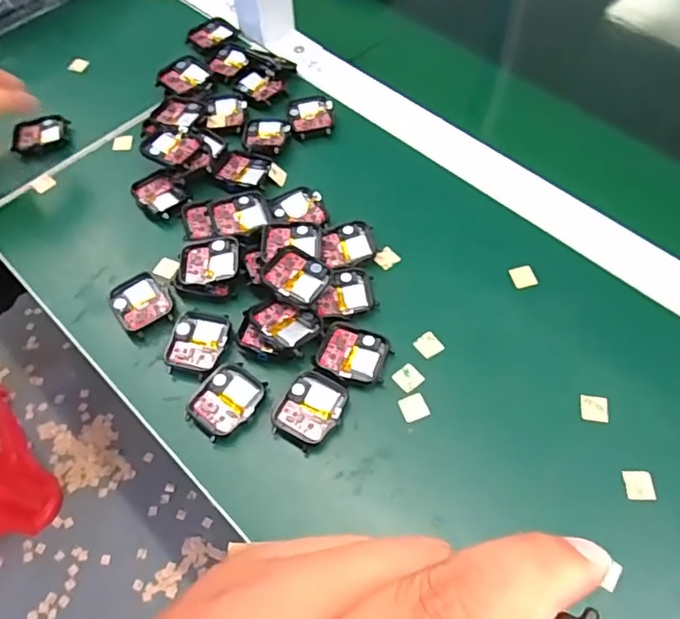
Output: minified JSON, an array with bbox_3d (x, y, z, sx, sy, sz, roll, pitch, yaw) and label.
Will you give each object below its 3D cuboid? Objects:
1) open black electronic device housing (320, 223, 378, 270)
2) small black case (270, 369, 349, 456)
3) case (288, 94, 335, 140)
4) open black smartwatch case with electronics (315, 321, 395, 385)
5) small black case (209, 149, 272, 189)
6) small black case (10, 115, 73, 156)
[{"bbox_3d":[0.006,-0.045,0.422,0.039,0.011,0.040,-7,60,-1],"label":"open black electronic device housing"},{"bbox_3d":[-0.019,0.062,0.360,0.038,0.008,0.046,26,64,16],"label":"small black case"},{"bbox_3d":[-0.024,-0.167,0.498,0.037,0.008,0.047,-9,60,-3],"label":"case"},{"bbox_3d":[0.009,0.029,0.377,0.044,0.010,0.037,18,62,13],"label":"open black smartwatch case with electronics"},{"bbox_3d":[-0.078,-0.114,0.464,0.043,0.010,0.037,16,62,12],"label":"small black case"},{"bbox_3d":[-0.257,-0.149,0.496,0.050,0.011,0.035,-32,63,-15],"label":"small black case"}]

